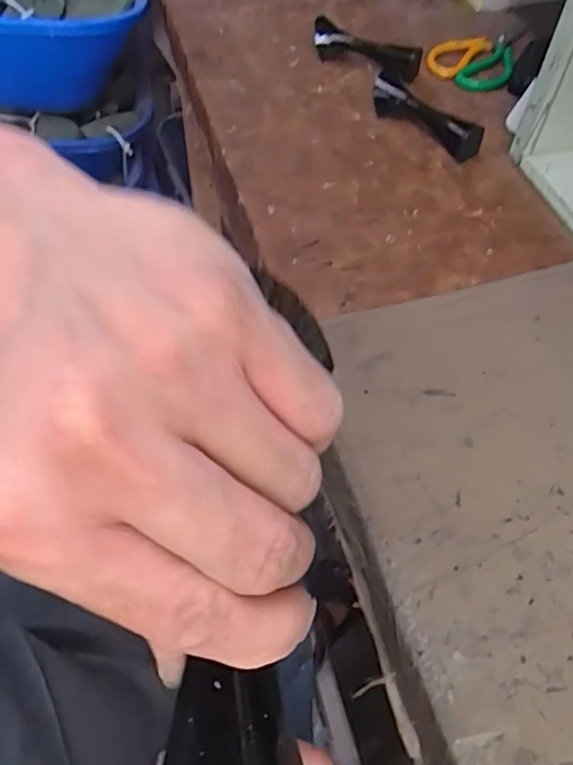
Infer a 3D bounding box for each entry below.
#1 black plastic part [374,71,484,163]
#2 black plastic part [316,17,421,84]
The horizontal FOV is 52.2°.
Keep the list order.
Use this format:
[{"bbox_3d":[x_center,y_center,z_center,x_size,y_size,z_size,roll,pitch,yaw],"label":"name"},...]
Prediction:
[{"bbox_3d":[0.150,-0.285,0.630,0.024,0.036,0.138,-33,62,-22],"label":"black plastic part"},{"bbox_3d":[0.095,-0.400,0.706,0.134,0.034,0.043,35,62,21],"label":"black plastic part"}]

